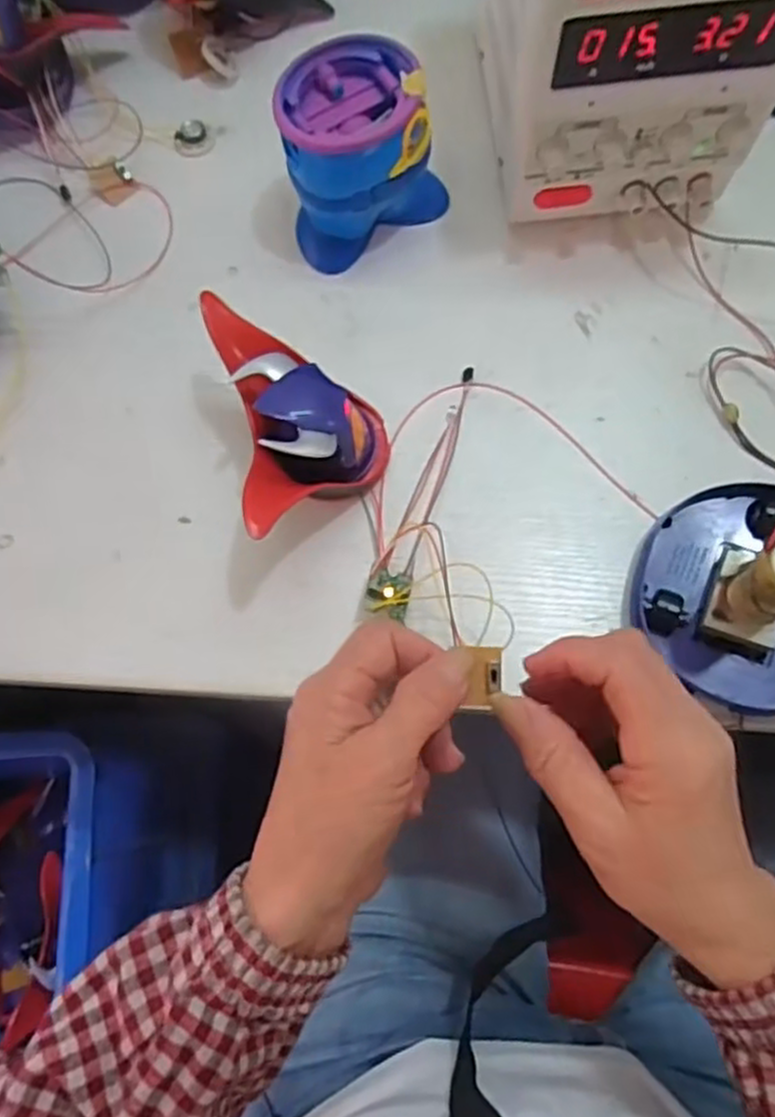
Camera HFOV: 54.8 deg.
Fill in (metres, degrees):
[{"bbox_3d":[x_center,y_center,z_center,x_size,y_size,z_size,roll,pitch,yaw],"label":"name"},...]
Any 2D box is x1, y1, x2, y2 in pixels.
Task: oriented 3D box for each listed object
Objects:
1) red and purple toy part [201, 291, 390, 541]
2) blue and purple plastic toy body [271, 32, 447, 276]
[{"bbox_3d":[-0.040,-0.071,0.382,0.073,0.075,0.121,-13,74,-2],"label":"red and purple toy part"},{"bbox_3d":[-0.019,-0.234,0.429,0.089,0.076,0.072,-31,75,-7],"label":"blue and purple plastic toy body"}]

